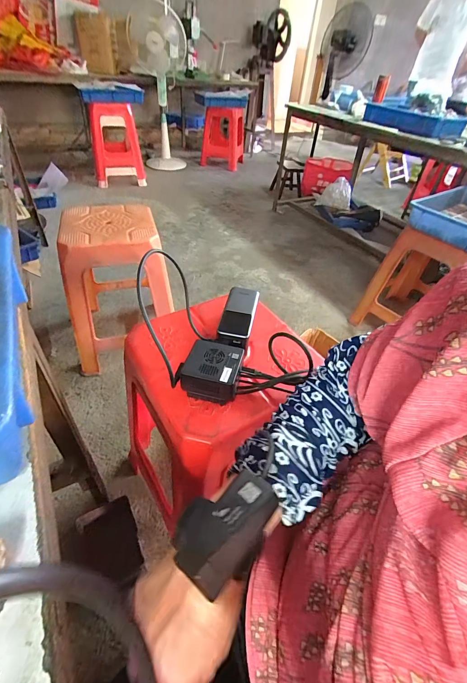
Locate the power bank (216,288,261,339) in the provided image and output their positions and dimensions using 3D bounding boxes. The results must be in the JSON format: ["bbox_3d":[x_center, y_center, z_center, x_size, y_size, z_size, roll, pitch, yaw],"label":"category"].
[{"bbox_3d":[0.011,-0.053,0.539,0.051,0.015,0.123,11,43,5],"label":"power bank"}]

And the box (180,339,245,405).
[{"bbox_3d":[-0.029,0.046,0.466,0.079,0.052,0.080,12,43,7],"label":"box"}]

